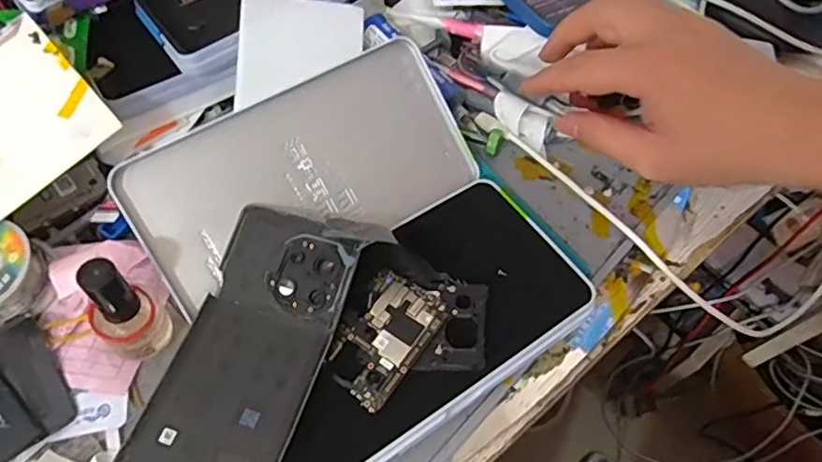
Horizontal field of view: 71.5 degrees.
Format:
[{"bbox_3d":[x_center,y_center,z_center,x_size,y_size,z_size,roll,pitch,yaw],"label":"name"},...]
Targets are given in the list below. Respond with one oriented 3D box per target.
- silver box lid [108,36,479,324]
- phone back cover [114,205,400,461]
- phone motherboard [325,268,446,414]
[{"bbox_3d":[-0.058,-0.034,0.331,0.192,0.007,0.100,-31,96,-18],"label":"silver box lid"},{"bbox_3d":[-0.080,0.059,0.286,0.072,0.012,0.164,16,63,10],"label":"phone back cover"},{"bbox_3d":[-0.015,0.053,0.296,0.043,0.004,0.066,30,63,17],"label":"phone motherboard"}]

